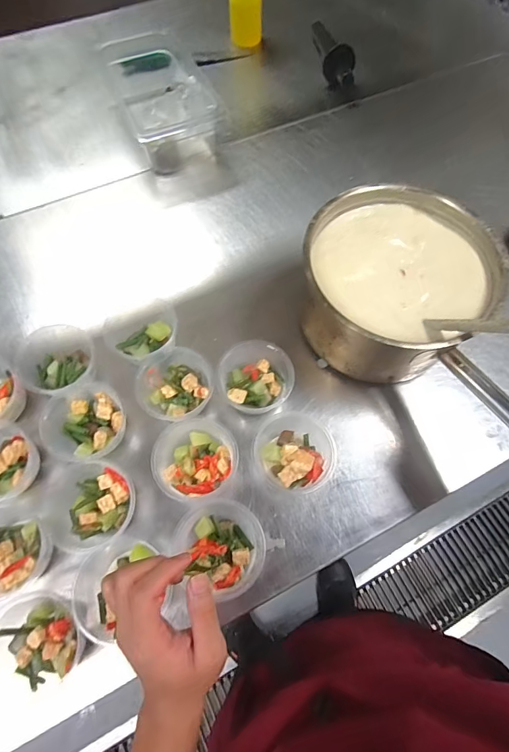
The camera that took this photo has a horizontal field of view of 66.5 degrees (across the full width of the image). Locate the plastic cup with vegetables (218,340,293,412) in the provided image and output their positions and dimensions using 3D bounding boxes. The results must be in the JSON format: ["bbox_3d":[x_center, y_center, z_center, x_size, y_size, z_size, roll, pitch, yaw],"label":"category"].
[{"bbox_3d":[0.002,0.006,0.538,0.095,0.064,0.090,0,65,-1],"label":"plastic cup with vegetables"}]

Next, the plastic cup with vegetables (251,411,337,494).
[{"bbox_3d":[0.051,0.100,0.506,0.104,0.052,0.106,-35,70,-15],"label":"plastic cup with vegetables"}]

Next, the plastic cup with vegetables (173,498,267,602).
[{"bbox_3d":[-0.037,0.200,0.463,0.096,0.052,0.104,0,65,-1],"label":"plastic cup with vegetables"}]

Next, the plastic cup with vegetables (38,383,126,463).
[{"bbox_3d":[-0.227,0.074,0.529,0.110,0.076,0.100,0,65,-1],"label":"plastic cup with vegetables"}]

